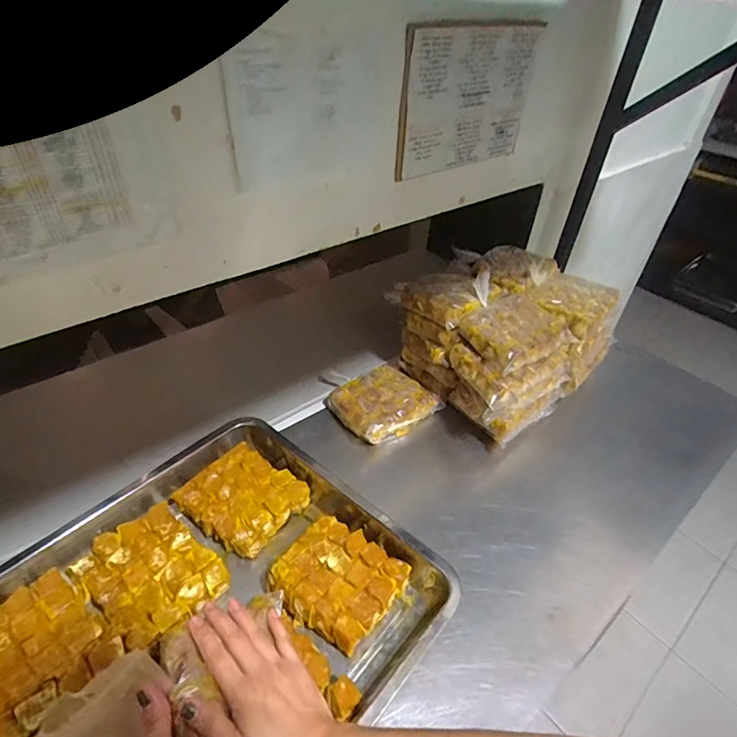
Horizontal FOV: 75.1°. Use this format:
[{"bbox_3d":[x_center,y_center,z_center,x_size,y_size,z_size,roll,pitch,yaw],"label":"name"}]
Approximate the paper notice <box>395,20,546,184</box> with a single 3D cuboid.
[{"bbox_3d":[0.150,-0.401,0.717,0.282,0.186,0.011,-26,47,-31],"label":"paper notice"}]

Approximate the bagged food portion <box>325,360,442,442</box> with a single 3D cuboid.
[{"bbox_3d":[0.024,0.056,0.789,0.150,0.037,0.124,-24,48,-30],"label":"bagged food portion"}]

